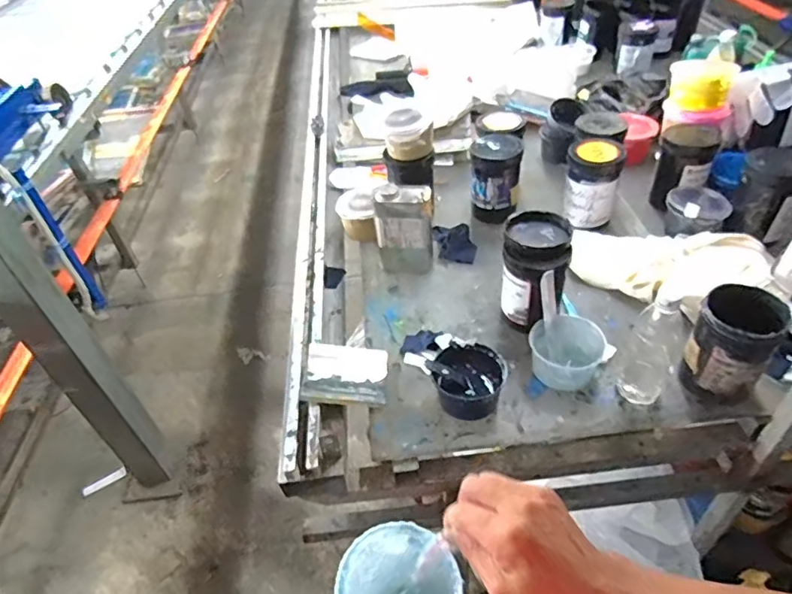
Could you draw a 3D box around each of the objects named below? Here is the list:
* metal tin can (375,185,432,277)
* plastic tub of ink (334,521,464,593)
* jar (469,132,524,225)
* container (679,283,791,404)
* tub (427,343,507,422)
[{"bbox_3d":[0.016,-0.134,1.070,0.110,0.172,0.061,-3,43,4],"label":"metal tin can"},{"bbox_3d":[0.002,0.282,0.510,0.106,0.058,0.114,-3,47,3],"label":"plastic tub of ink"},{"bbox_3d":[0.222,-0.267,1.195,0.106,0.164,0.116,5,44,12],"label":"jar"},{"bbox_3d":[0.497,0.064,0.795,0.103,0.126,0.101,28,53,31],"label":"container"},{"bbox_3d":[0.114,0.133,0.862,0.111,0.075,0.106,-4,43,3],"label":"tub"}]

